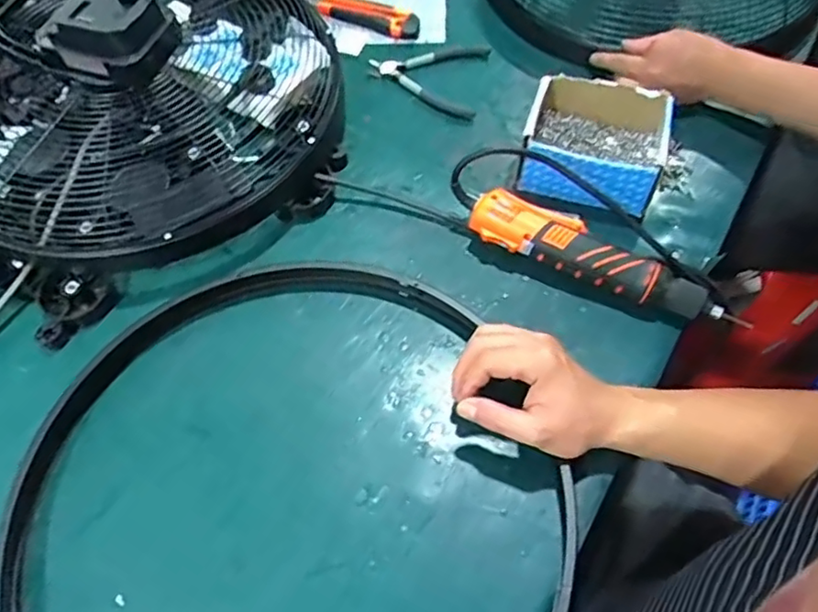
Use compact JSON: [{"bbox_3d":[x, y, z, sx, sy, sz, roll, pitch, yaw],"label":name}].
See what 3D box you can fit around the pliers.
[{"bbox_3d":[0.019,-0.284,0.751,0.139,0.014,0.120,11,62,7],"label":"pliers"}]

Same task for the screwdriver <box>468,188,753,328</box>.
[{"bbox_3d":[0.180,-0.043,0.571,0.261,0.038,0.052,24,65,14],"label":"screwdriver"}]

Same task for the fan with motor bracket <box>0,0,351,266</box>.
[{"bbox_3d":[-0.303,-0.265,0.675,0.471,0.154,0.435,-1,61,1],"label":"fan with motor bracket"}]

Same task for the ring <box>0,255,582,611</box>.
[{"bbox_3d":[-0.105,0.160,0.497,0.465,0.031,0.455,-2,60,4],"label":"ring"}]

